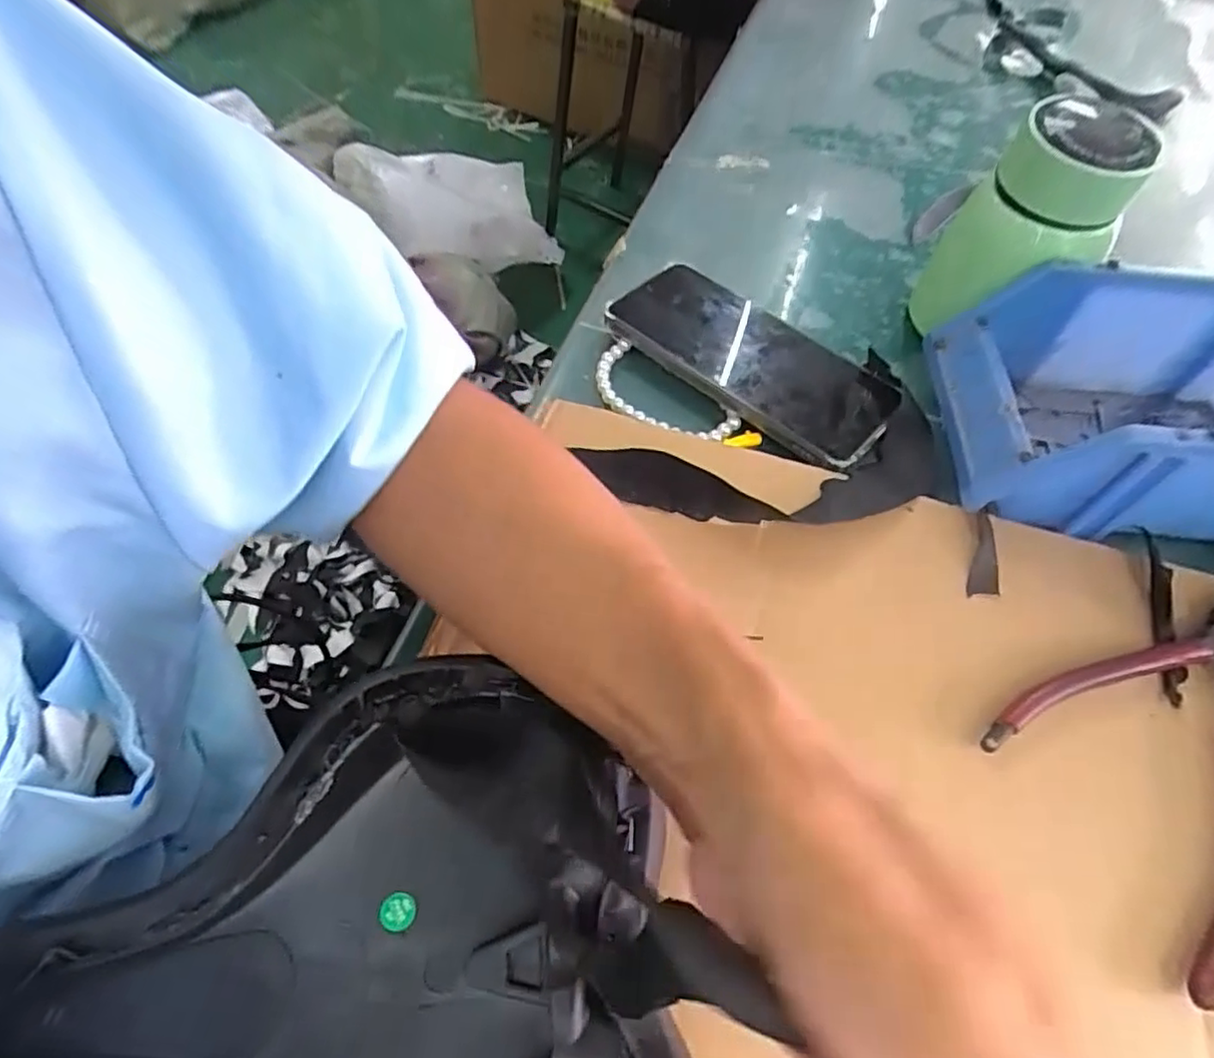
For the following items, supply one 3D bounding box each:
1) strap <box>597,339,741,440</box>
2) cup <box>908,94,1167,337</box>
[{"bbox_3d":[0.027,-0.073,0.354,0.085,0.004,0.040,39,65,20],"label":"strap"},{"bbox_3d":[0.219,-0.154,0.351,0.066,0.121,0.067,5,58,1],"label":"cup"}]

